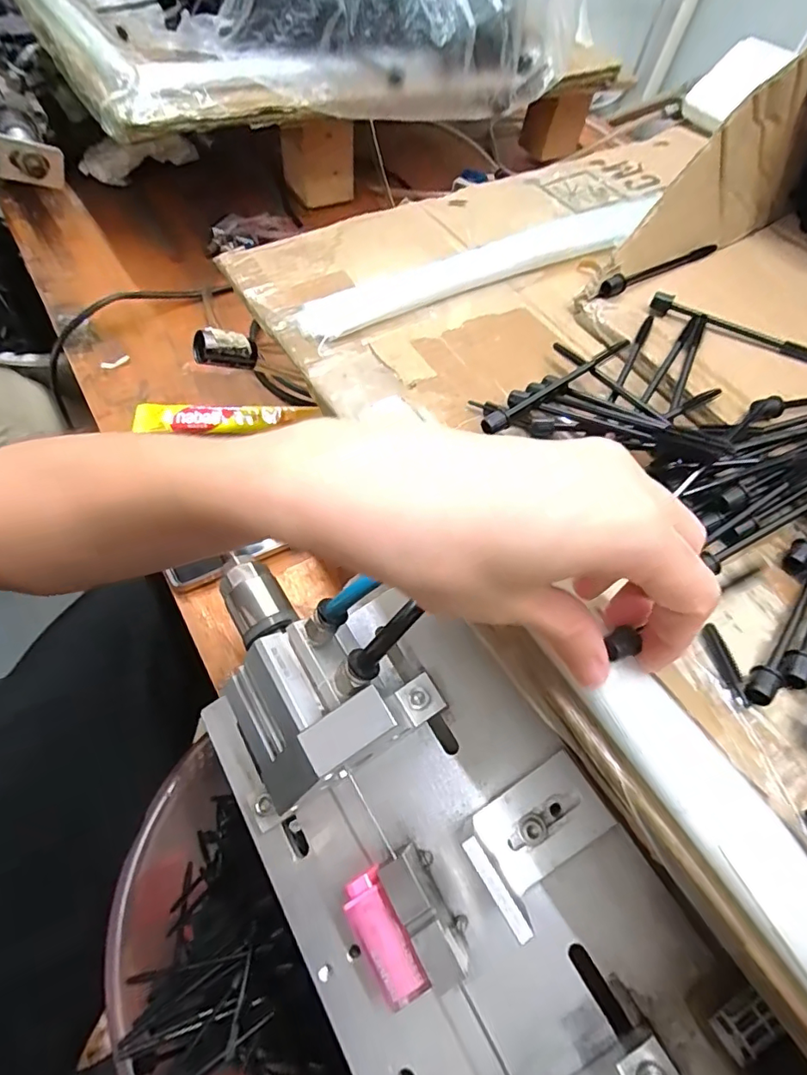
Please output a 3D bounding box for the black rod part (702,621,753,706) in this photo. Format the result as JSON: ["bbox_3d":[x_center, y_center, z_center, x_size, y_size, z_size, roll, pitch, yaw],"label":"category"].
[{"bbox_3d":[0.126,0.050,0.203,0.007,0.005,0.032,-3,58,-9],"label":"black rod part"}]

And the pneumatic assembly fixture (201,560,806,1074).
[{"bbox_3d":[0.031,0.151,0.218,0.145,0.103,0.356,-26,64,-22],"label":"pneumatic assembly fixture"}]

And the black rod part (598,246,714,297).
[{"bbox_3d":[0.163,-0.168,0.324,0.098,0.009,0.009,-23,63,-21],"label":"black rod part"}]

